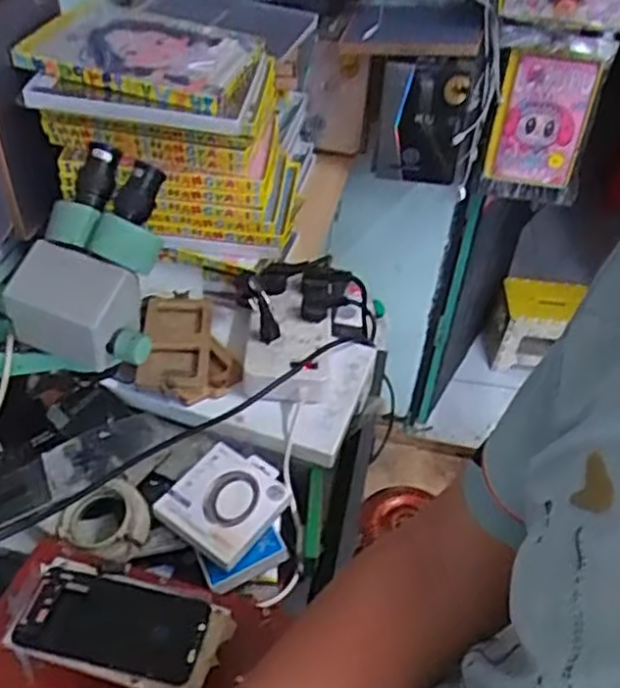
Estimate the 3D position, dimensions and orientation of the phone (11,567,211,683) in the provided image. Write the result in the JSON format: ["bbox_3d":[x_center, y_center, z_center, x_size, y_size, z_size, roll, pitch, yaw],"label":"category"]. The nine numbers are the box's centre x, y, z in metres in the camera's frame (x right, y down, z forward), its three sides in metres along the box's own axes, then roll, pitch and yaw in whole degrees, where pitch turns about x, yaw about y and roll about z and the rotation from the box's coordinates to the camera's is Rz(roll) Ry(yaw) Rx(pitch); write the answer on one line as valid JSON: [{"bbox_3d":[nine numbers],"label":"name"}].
[{"bbox_3d":[-0.158,0.222,0.579,0.147,0.009,0.070,9,41,6],"label":"phone"}]

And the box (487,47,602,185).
[{"bbox_3d":[0.399,-0.388,1.262,0.151,0.221,0.043,11,41,7],"label":"box"}]

